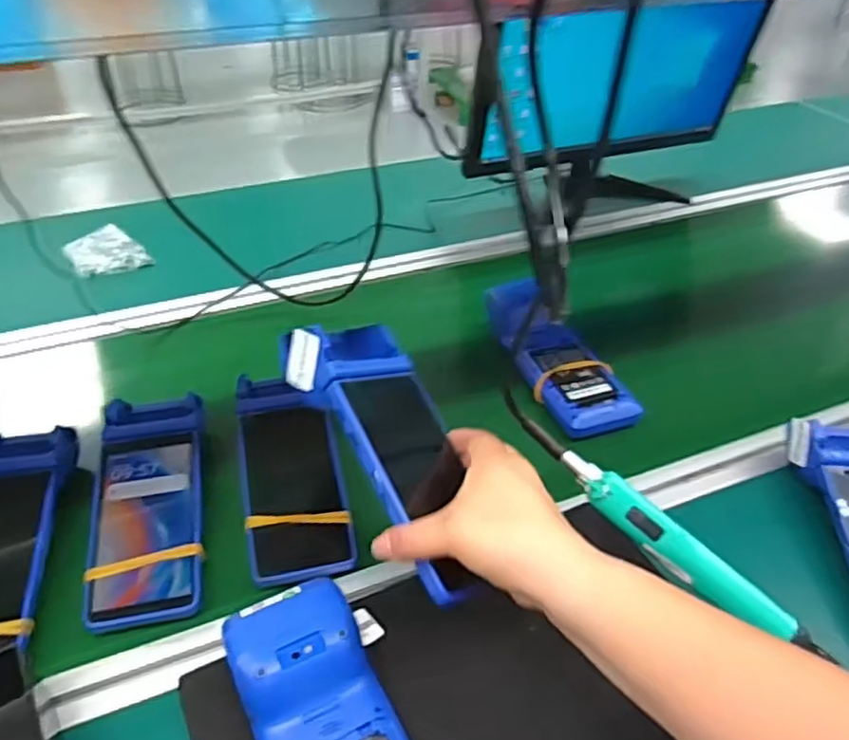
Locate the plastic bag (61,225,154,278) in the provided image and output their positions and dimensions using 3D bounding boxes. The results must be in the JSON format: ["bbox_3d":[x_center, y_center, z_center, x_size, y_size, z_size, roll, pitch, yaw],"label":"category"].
[{"bbox_3d":[-0.415,-0.154,0.893,0.088,0.018,0.101,-23,45,-28],"label":"plastic bag"}]

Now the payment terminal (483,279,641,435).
[{"bbox_3d":[0.142,-0.021,0.719,0.085,0.055,0.207,-12,41,-16],"label":"payment terminal"}]

